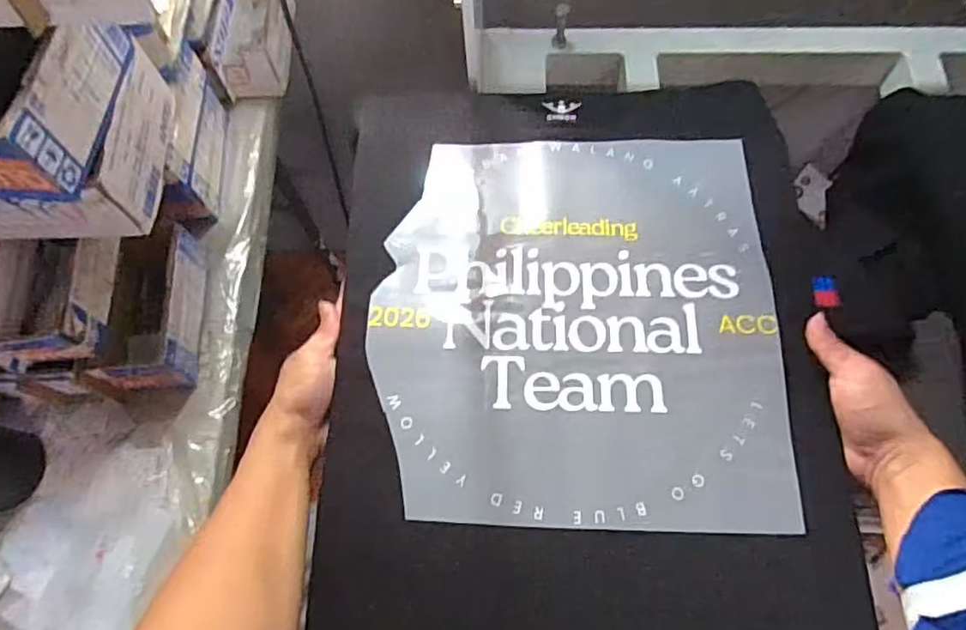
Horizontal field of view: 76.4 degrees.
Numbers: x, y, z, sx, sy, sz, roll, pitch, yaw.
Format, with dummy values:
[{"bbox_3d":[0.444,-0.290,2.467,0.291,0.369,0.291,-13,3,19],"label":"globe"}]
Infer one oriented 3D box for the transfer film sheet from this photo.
[{"bbox_3d":[0.080,-0.002,0.534,0.332,0.007,0.349,1,69,2],"label":"transfer film sheet"}]

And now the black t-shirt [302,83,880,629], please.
[{"bbox_3d":[0.080,0.052,0.514,0.411,0.024,0.577,1,69,2],"label":"black t-shirt"}]

